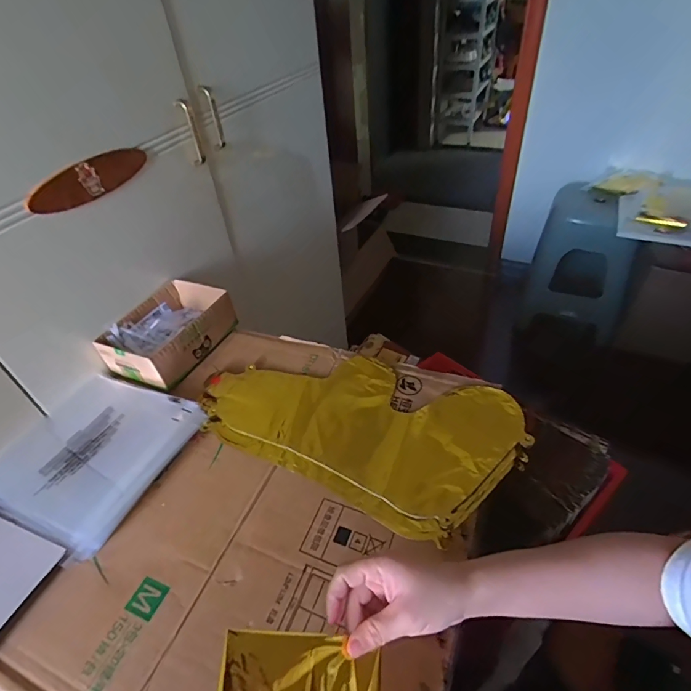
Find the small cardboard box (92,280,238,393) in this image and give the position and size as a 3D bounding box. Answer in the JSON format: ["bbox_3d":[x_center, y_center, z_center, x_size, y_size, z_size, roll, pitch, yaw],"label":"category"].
[{"bbox_3d":[-0.286,-0.026,0.689,0.142,0.059,0.177,17,47,22],"label":"small cardboard box"}]

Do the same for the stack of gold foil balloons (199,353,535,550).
[{"bbox_3d":[0.015,0.092,0.580,0.408,0.017,0.225,19,48,23],"label":"stack of gold foil balloons"}]

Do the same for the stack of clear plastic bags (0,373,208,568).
[{"bbox_3d":[-0.333,0.134,0.562,0.219,0.020,0.220,17,47,21],"label":"stack of clear plastic bags"}]

